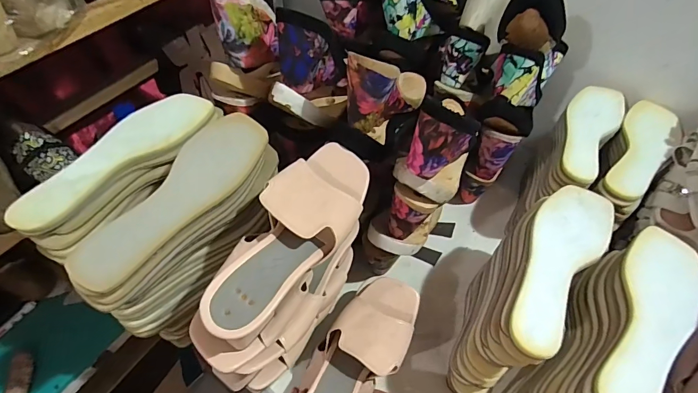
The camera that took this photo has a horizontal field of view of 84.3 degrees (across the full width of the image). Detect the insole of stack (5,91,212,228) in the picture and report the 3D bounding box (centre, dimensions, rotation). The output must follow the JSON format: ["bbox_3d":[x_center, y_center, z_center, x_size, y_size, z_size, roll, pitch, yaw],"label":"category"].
[{"bbox_3d":[-0.269,-0.053,0.447,0.075,0.018,0.237,32,57,19],"label":"insole of stack"}]

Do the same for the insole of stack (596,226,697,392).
[{"bbox_3d":[0.323,0.131,0.401,0.082,0.014,0.226,33,62,10],"label":"insole of stack"}]

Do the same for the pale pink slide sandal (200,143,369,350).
[{"bbox_3d":[-0.052,0.041,0.391,0.084,0.067,0.232,25,55,14],"label":"pale pink slide sandal"}]

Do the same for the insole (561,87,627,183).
[{"bbox_3d":[0.370,-0.104,0.600,0.074,0.012,0.220,30,61,20],"label":"insole"}]

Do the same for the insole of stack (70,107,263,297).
[{"bbox_3d":[-0.171,-0.002,0.399,0.072,0.018,0.227,35,61,0],"label":"insole of stack"}]

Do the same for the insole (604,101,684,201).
[{"bbox_3d":[0.448,-0.073,0.588,0.073,0.017,0.226,34,58,19],"label":"insole"}]

